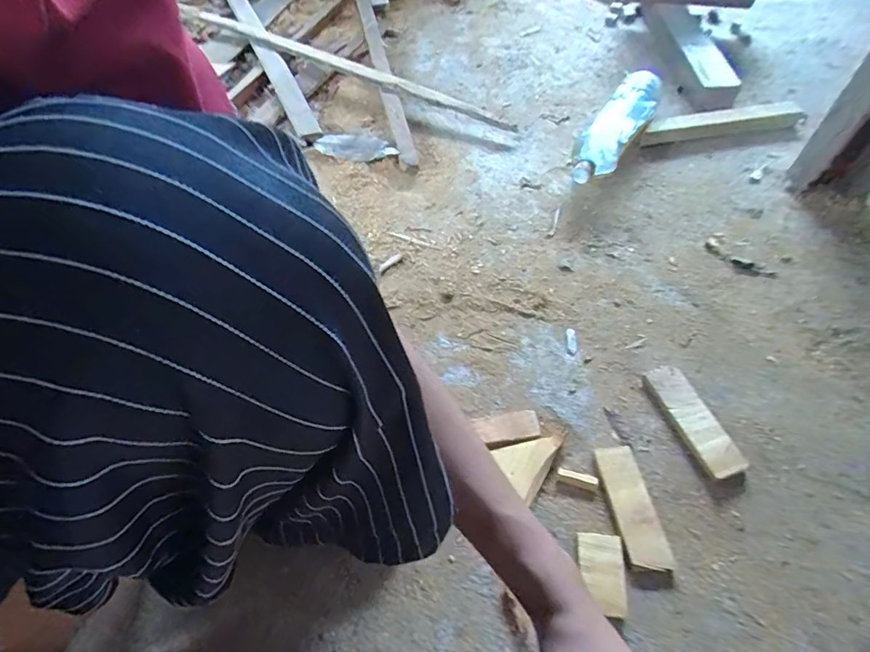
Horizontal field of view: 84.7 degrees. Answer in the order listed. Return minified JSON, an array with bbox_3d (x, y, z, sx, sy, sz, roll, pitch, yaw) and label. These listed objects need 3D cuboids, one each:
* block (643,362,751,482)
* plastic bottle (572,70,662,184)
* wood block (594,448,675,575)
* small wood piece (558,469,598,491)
[{"bbox_3d":[0.296,0.106,0.550,0.039,0.017,0.138,-15,54,-9],"label":"block"},{"bbox_3d":[0.319,-0.356,0.859,0.090,0.066,0.348,25,58,19],"label":"plastic bottle"},{"bbox_3d":[0.204,0.185,0.497,0.045,0.017,0.125,-6,54,-2],"label":"wood block"},{"bbox_3d":[0.153,0.166,0.516,0.041,0.009,0.014,14,55,12],"label":"small wood piece"}]

